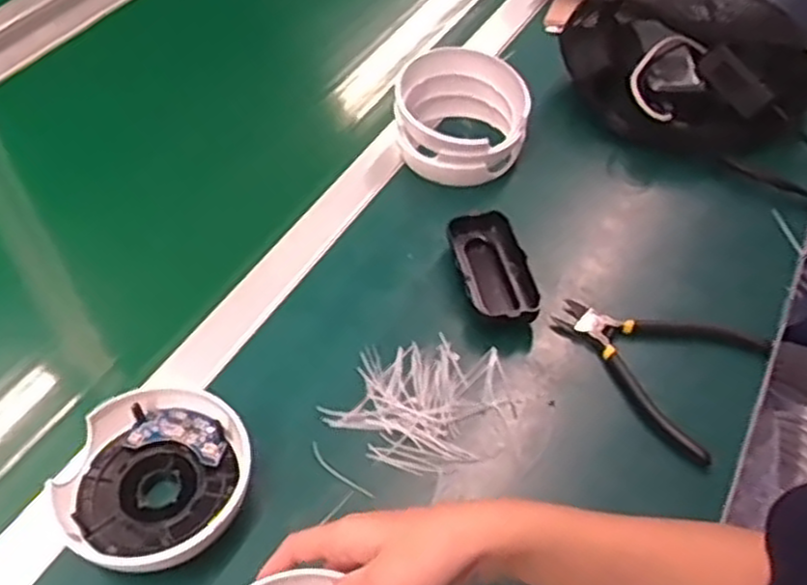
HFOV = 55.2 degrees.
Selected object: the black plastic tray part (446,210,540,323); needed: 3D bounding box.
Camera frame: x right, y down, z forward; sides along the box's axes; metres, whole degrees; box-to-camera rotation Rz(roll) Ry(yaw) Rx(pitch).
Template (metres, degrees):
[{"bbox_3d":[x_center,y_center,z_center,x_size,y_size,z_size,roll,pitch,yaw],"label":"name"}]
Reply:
[{"bbox_3d":[0.071,-0.016,0.603,0.051,0.022,0.109,-11,49,-9],"label":"black plastic tray part"}]

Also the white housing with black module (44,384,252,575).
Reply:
[{"bbox_3d":[-0.149,0.118,0.477,0.107,0.040,0.117,0,48,0],"label":"white housing with black module"}]

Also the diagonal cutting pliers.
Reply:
[{"bbox_3d":[0.175,0.044,0.557,0.137,0.012,0.120,28,54,23],"label":"diagonal cutting pliers"}]

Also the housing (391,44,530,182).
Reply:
[{"bbox_3d":[0.053,-0.156,0.694,0.114,0.066,0.105,5,48,5],"label":"housing"}]

